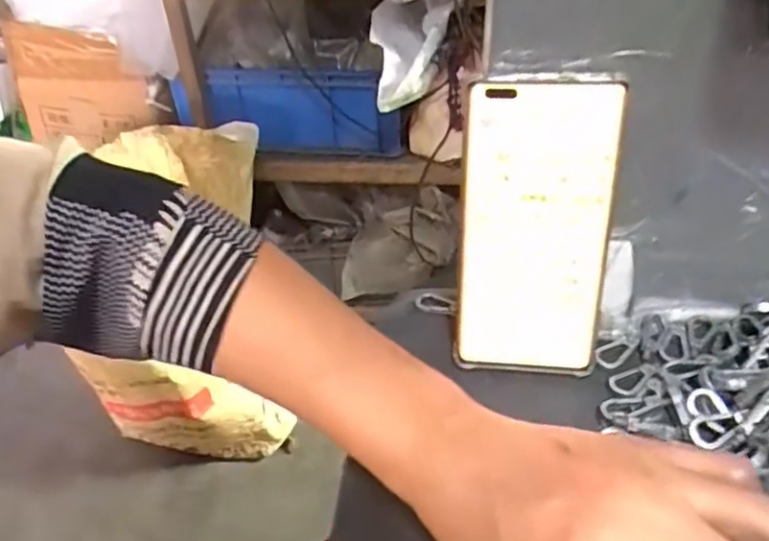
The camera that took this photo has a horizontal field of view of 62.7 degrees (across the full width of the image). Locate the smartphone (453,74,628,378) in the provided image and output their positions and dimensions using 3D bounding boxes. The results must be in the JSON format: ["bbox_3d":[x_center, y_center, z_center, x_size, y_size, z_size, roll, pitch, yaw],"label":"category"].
[{"bbox_3d":[0.078,-0.017,0.332,0.075,0.159,0.008,3,24,8],"label":"smartphone"}]

